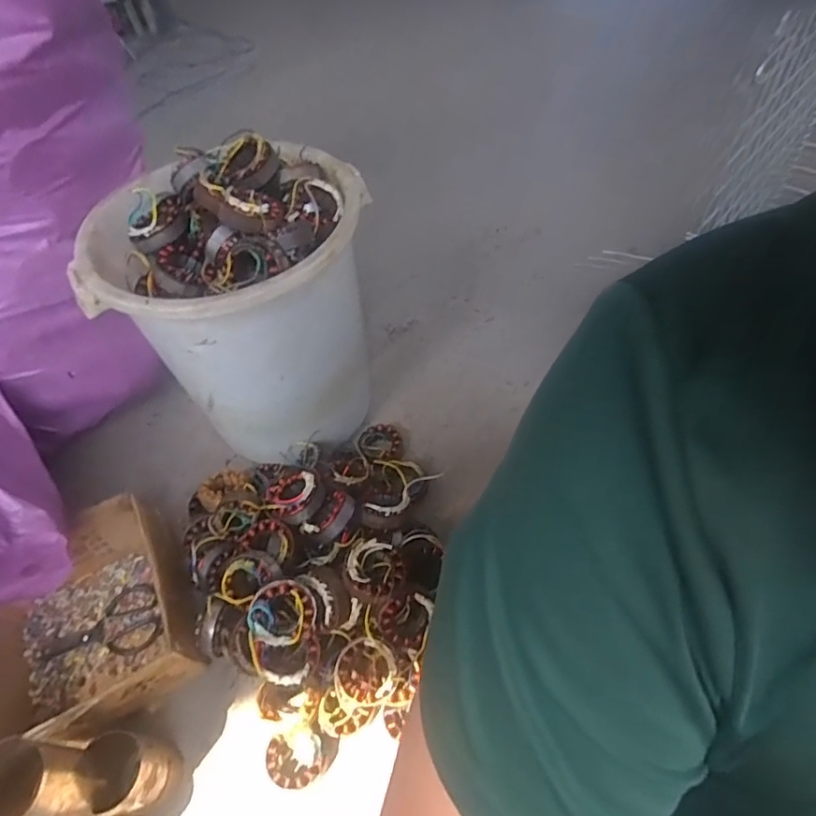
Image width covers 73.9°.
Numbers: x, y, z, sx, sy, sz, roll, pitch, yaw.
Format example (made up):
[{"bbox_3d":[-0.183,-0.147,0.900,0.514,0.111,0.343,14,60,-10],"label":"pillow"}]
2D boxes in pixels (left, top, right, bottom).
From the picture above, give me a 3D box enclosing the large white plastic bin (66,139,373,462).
[{"bbox_3d":[-0.274,-0.166,0.937,0.371,0.454,0.364,-2,54,3],"label":"large white plastic bin"}]

